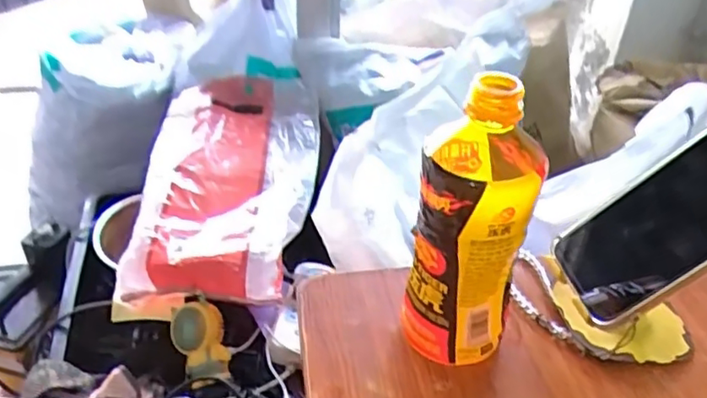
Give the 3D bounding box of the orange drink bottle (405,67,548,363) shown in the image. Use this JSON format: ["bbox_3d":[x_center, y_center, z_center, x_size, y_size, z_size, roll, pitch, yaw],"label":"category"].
[{"bbox_3d":[0.072,0.017,0.375,0.062,0.189,0.074,7,36,8],"label":"orange drink bottle"}]

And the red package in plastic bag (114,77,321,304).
[{"bbox_3d":[-0.190,-0.041,0.935,0.263,0.114,0.441,-2,36,-4],"label":"red package in plastic bag"}]

